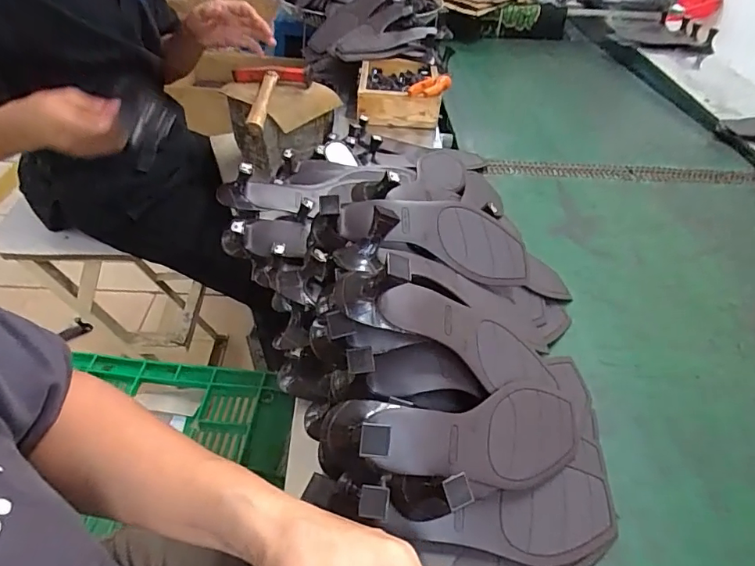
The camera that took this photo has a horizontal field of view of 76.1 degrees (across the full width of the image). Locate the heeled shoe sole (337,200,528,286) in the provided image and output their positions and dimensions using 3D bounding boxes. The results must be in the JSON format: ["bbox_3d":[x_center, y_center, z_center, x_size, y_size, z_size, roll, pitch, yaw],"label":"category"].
[{"bbox_3d":[0.065,-0.048,0.481,0.203,0.042,0.070,13,41,-16],"label":"heeled shoe sole"}]

